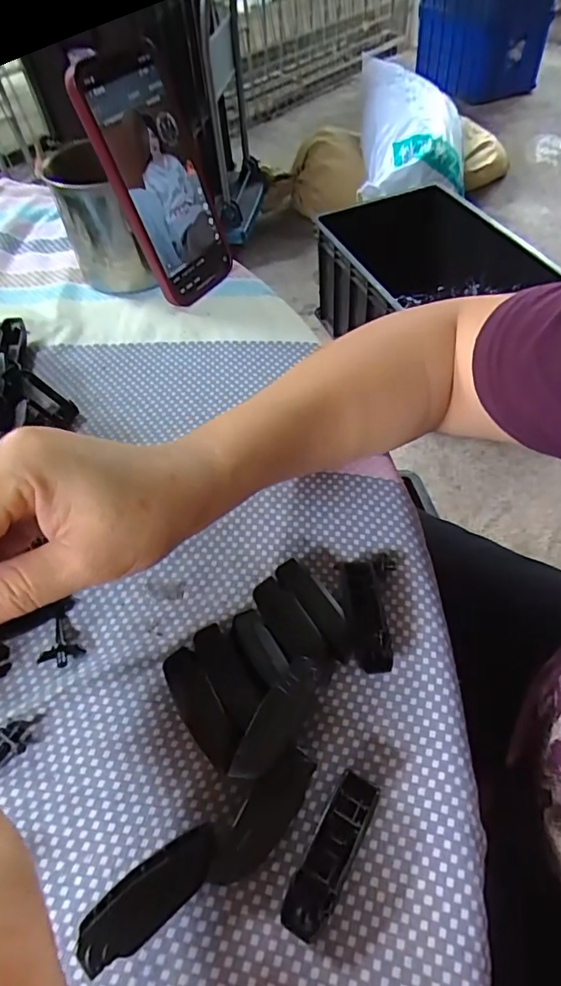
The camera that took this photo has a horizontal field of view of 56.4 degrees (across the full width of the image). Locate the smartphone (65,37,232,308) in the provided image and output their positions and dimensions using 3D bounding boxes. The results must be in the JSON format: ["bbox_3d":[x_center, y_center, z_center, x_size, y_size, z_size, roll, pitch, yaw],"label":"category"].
[{"bbox_3d":[-0.087,-0.228,0.386,0.014,0.157,0.070,19,56,40],"label":"smartphone"}]

